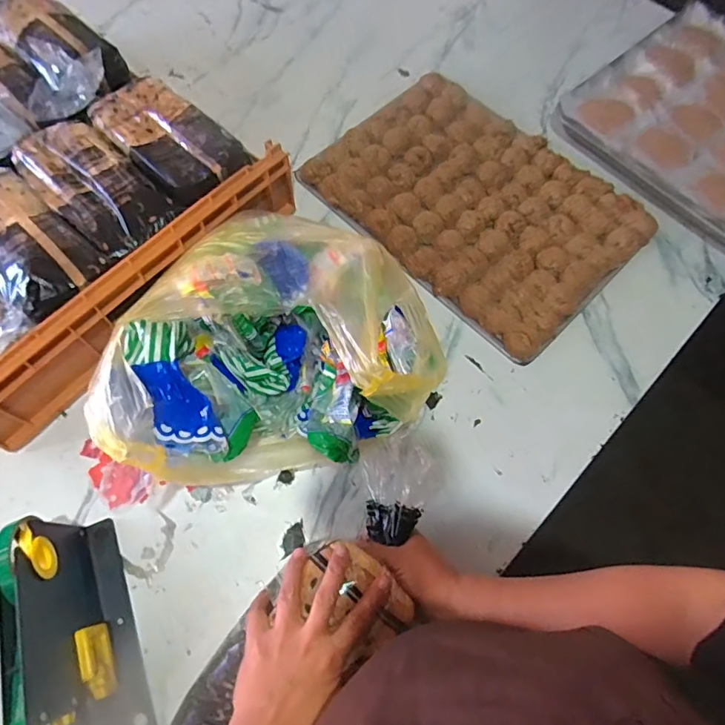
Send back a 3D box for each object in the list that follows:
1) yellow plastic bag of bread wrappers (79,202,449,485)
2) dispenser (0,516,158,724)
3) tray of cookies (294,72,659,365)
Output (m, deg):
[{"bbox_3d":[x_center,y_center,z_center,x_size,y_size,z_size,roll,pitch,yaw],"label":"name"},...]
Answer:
[{"bbox_3d":[-0.088,-0.030,0.531,0.290,0.214,0.283,-8,67,-5],"label":"yellow plastic bag of bread wrappers"},{"bbox_3d":[-0.259,0.247,0.451,0.047,0.147,0.215,-19,69,-10],"label":"dispenser"},{"bbox_3d":[0.166,-0.241,0.728,0.305,0.036,0.438,-41,74,-17],"label":"tray of cookies"}]

